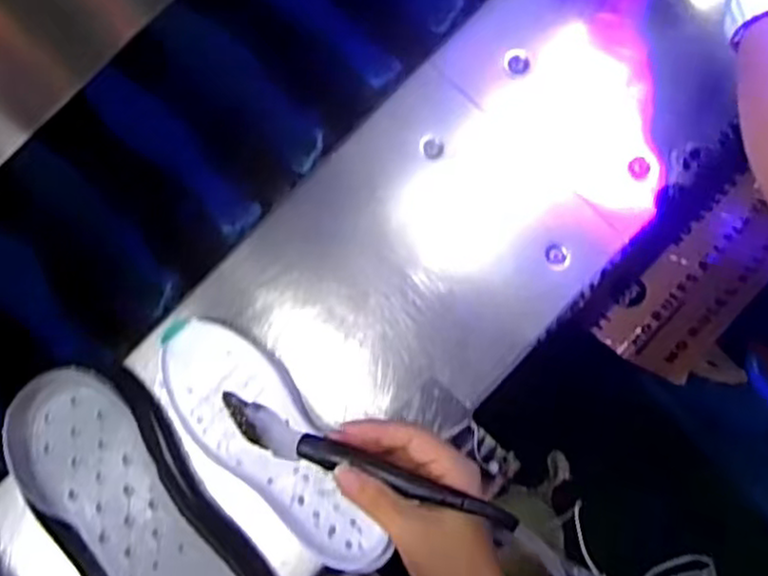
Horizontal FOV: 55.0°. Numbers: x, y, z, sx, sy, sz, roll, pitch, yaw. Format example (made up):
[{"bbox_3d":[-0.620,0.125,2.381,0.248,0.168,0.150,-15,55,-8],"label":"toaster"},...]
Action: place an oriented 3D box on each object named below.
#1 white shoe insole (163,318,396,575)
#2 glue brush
[{"bbox_3d":[-0.079,0.115,0.536,0.073,0.024,0.220,-44,83,-5],"label":"white shoe insole"},{"bbox_3d":[-0.011,0.094,0.391,0.166,0.014,0.021,17,82,14],"label":"glue brush"}]

